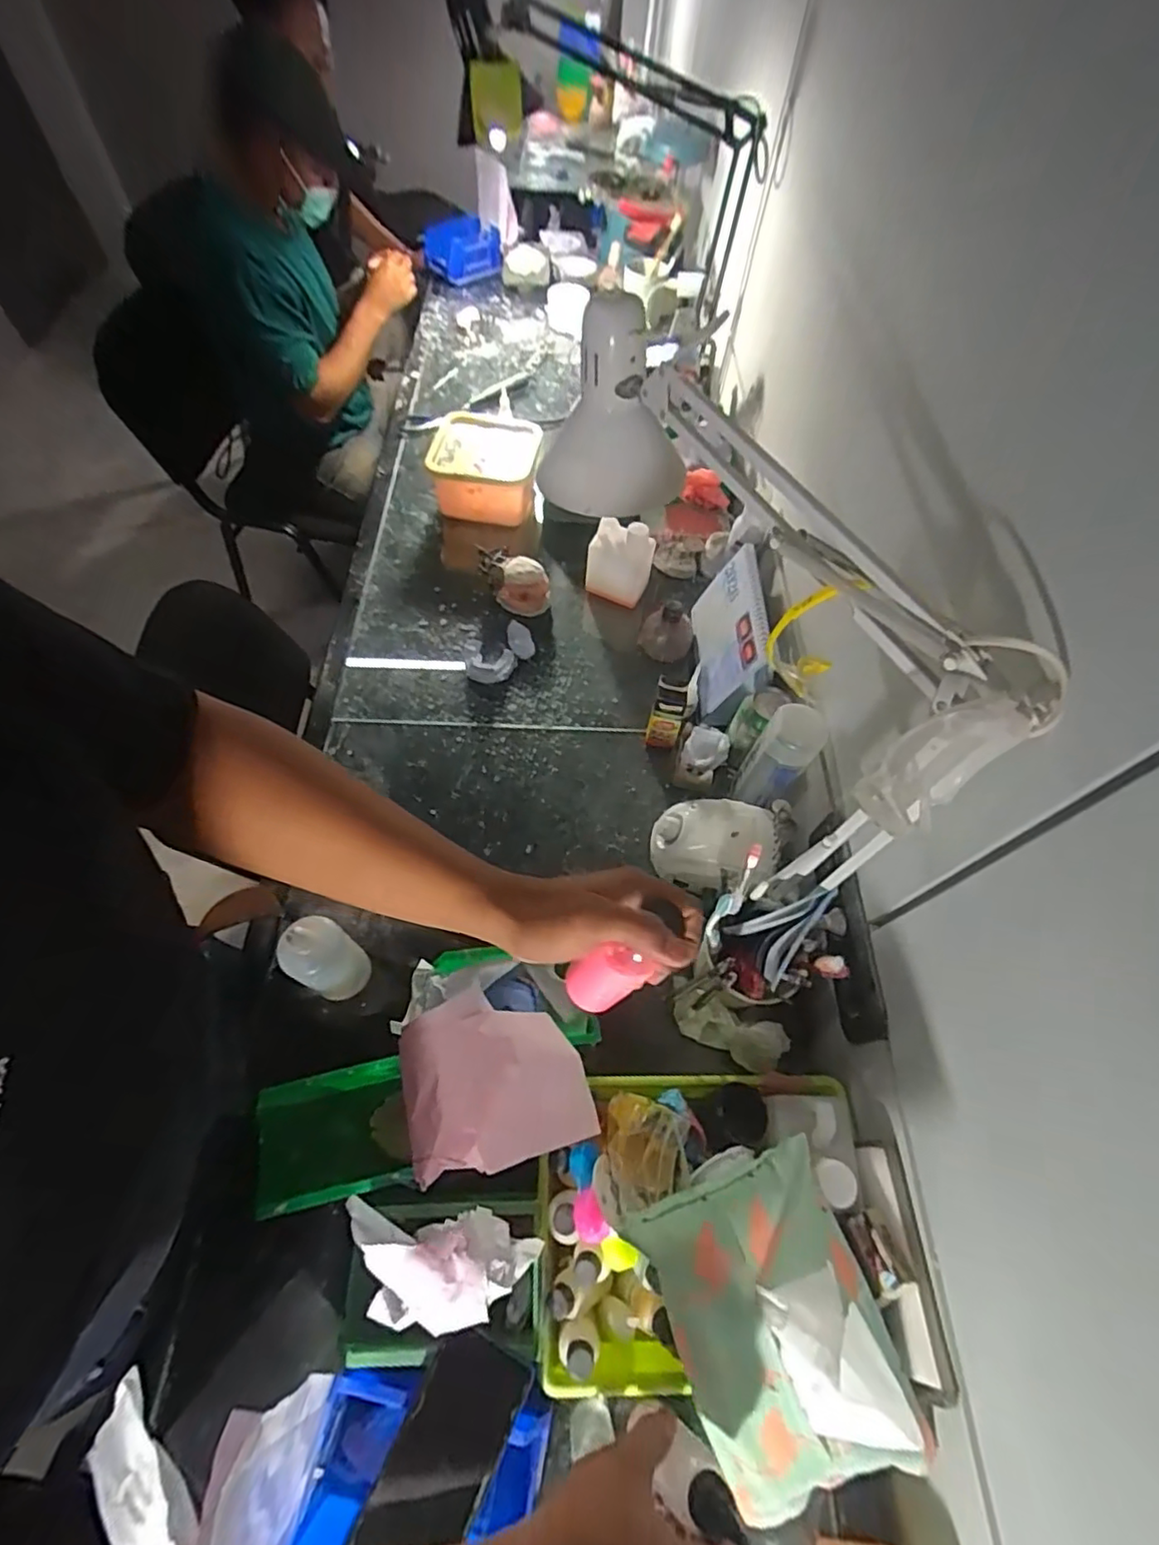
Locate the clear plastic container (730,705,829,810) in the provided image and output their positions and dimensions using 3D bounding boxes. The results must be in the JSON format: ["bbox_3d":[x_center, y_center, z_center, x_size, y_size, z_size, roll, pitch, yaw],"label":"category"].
[{"bbox_3d":[0.236,-0.015,0.723,0.062,0.151,0.062,1,60,-2],"label":"clear plastic container"}]

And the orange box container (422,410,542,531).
[{"bbox_3d":[-0.165,-0.529,1.059,0.177,0.103,0.199,10,60,2],"label":"orange box container"}]

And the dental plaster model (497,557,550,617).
[{"bbox_3d":[-0.089,-0.289,0.950,0.081,0.072,0.060,-1,60,-4],"label":"dental plaster model"}]

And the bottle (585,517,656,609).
[{"bbox_3d":[0.061,-0.327,0.953,0.102,0.127,0.049,5,60,0],"label":"bottle"}]

